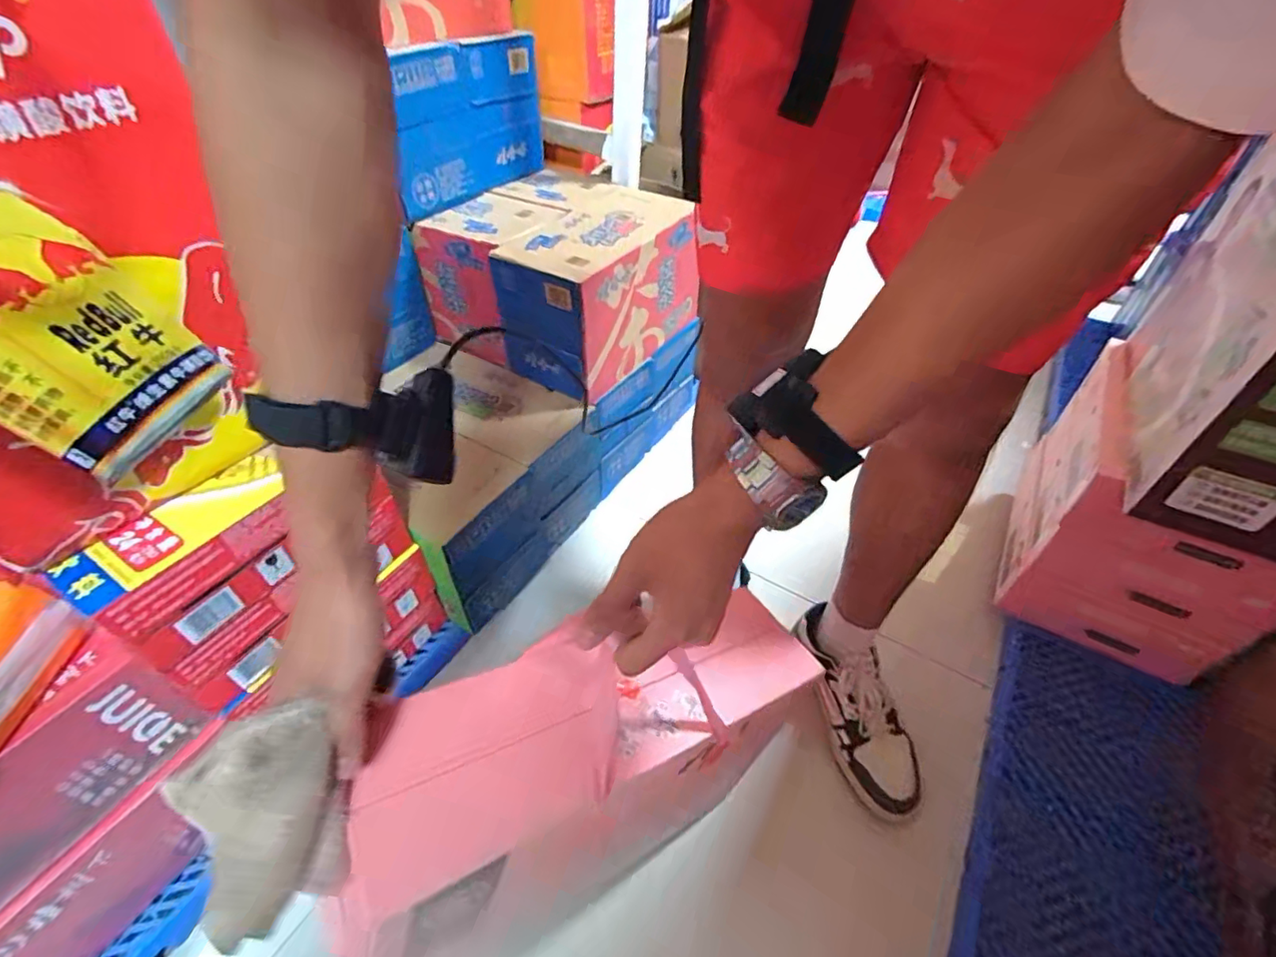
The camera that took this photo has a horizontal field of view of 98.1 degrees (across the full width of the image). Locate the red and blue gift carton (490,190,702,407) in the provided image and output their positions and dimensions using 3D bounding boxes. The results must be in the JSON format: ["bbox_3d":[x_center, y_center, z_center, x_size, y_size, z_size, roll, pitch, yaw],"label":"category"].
[{"bbox_3d":[-0.051,-0.343,0.984,0.189,0.206,0.369,26,49,21],"label":"red and blue gift carton"}]

